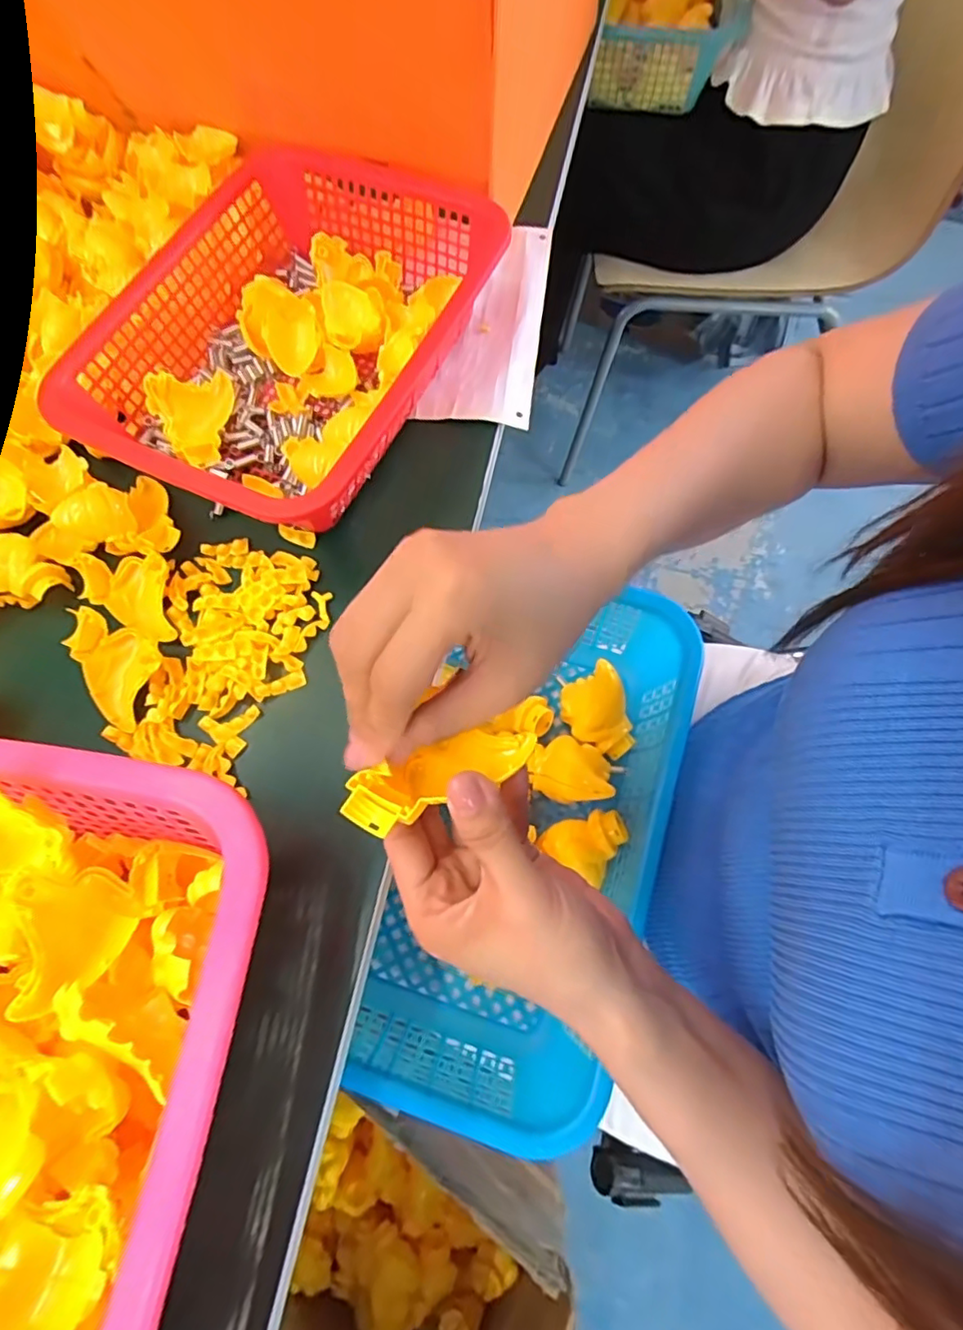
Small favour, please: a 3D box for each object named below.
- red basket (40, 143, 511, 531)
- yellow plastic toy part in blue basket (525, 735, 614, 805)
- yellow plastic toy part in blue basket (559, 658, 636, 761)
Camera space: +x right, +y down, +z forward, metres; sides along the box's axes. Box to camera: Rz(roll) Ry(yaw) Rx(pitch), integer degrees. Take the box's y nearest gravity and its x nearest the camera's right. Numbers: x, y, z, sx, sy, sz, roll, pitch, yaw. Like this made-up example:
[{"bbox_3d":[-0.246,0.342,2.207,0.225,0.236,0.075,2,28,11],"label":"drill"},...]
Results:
[{"bbox_3d":[-0.130,-0.220,0.407,0.214,0.068,0.284,19,72,9],"label":"red basket"},{"bbox_3d":[0.065,0.074,0.424,0.058,0.035,0.046,13,71,8],"label":"yellow plastic toy part in blue basket"},{"bbox_3d":[0.087,0.036,0.433,0.043,0.034,0.061,-27,71,-7],"label":"yellow plastic toy part in blue basket"}]

